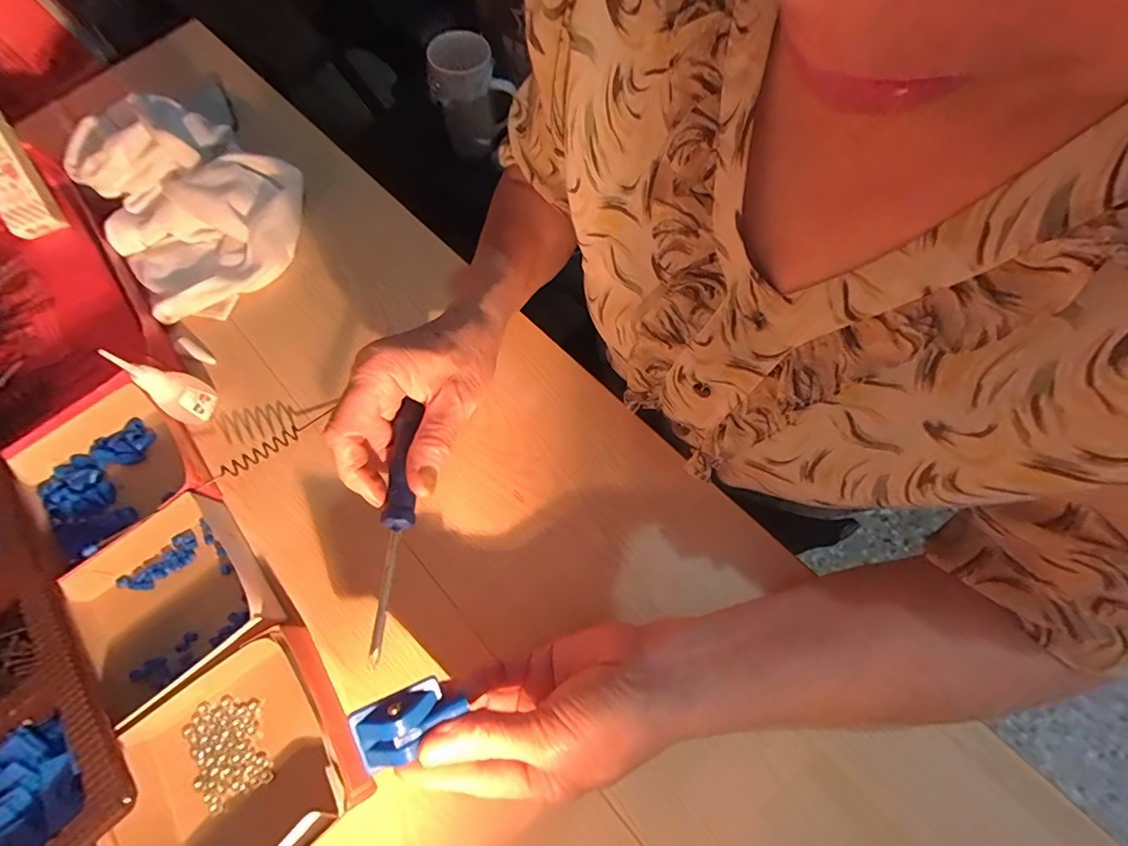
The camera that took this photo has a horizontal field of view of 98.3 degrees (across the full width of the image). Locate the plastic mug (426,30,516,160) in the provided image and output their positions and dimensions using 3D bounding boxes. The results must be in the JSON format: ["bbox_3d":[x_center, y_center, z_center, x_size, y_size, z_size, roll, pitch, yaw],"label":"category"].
[{"bbox_3d":[-0.145,-0.498,0.743,0.102,0.151,0.092,-43,72,-13],"label":"plastic mug"}]

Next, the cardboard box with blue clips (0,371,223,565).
[{"bbox_3d":[-0.348,0.043,0.375,0.131,0.042,0.123,-37,71,-11],"label":"cardboard box with blue clips"}]

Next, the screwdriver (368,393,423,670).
[{"bbox_3d":[-0.093,0.055,0.271,0.020,0.013,0.138,-2,69,2],"label":"screwdriver"}]

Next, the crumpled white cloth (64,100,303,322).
[{"bbox_3d":[-0.346,-0.212,0.469,0.171,0.089,0.206,-36,71,-11],"label":"crumpled white cloth"}]

